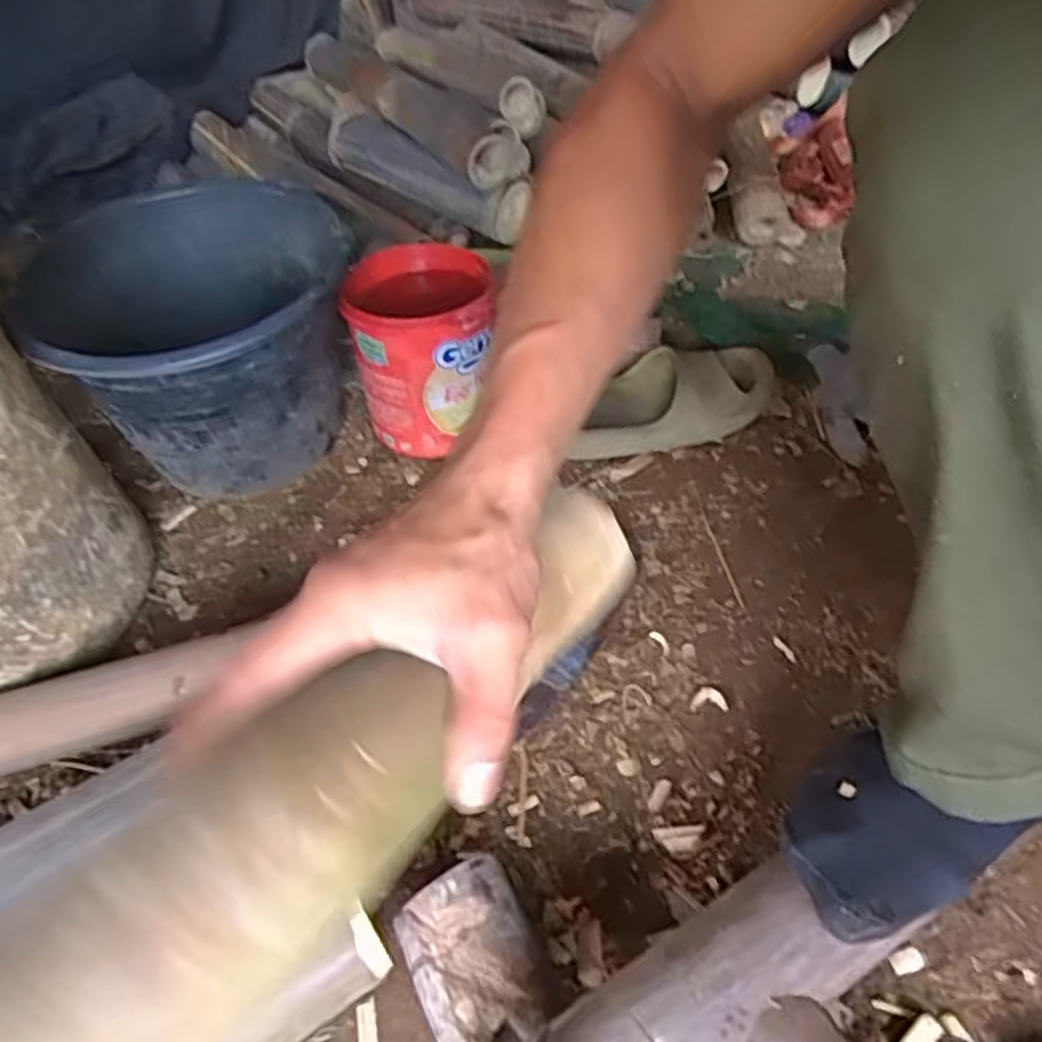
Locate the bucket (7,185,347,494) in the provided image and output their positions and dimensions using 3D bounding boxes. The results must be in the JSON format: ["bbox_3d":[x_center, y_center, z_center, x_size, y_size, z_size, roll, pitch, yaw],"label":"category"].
[{"bbox_3d":[-0.288,-0.157,0.747,0.265,0.225,0.279,-4,48,4],"label":"bucket"}]

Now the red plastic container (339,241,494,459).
[{"bbox_3d":[-0.088,-0.166,0.775,0.134,0.159,0.141,-3,48,3],"label":"red plastic container"}]

